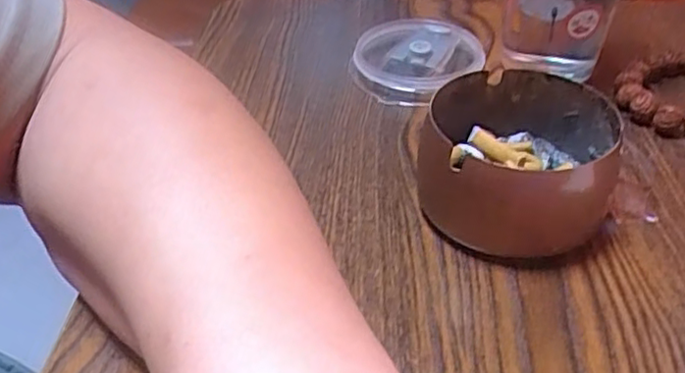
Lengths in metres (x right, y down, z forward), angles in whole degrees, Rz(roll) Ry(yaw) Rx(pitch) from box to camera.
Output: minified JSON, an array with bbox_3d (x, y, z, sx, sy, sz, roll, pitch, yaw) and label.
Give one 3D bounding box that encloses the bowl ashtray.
[{"bbox_3d":[0.081,-0.012,0.311,0.090,0.047,0.084,6,39,9],"label":"bowl ashtray"}]

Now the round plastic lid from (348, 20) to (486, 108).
[{"bbox_3d":[0.044,-0.081,0.420,0.078,0.017,0.079,-1,39,1],"label":"round plastic lid"}]

